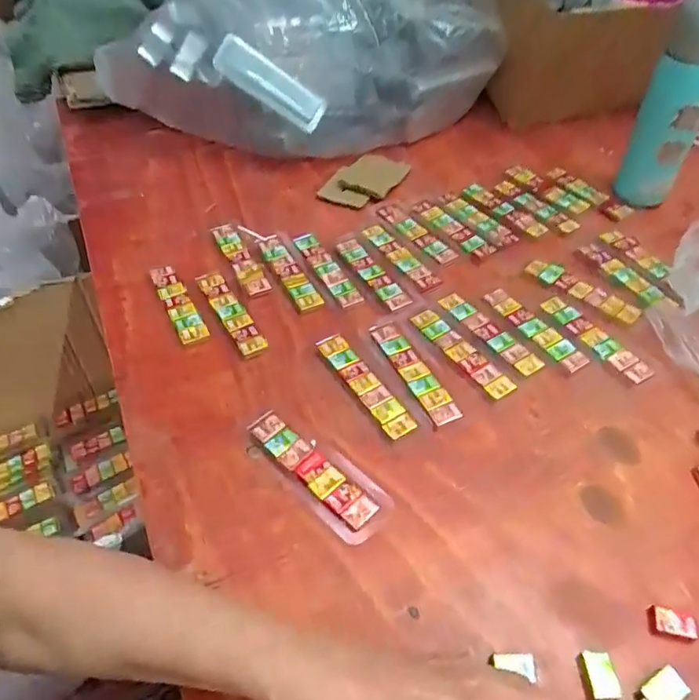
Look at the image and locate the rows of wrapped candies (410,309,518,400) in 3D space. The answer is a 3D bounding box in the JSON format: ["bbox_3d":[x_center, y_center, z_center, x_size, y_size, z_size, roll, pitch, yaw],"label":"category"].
[{"bbox_3d":[0.101,0.001,0.512,0.028,0.004,0.116,-26,52,-22],"label":"rows of wrapped candies"}]

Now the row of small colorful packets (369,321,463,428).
[{"bbox_3d":[0.057,0.018,0.501,0.026,0.006,0.120,-20,50,-17],"label":"row of small colorful packets"}]

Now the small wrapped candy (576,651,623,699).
[{"bbox_3d":[0.149,0.195,0.337,0.019,0.009,0.025,-3,47,-3],"label":"small wrapped candy"}]

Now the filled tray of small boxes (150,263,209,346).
[{"bbox_3d":[-0.167,-0.045,0.552,0.026,0.016,0.107,-23,51,-19],"label":"filled tray of small boxes"}]

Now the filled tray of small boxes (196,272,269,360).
[{"bbox_3d":[-0.115,-0.037,0.545,0.024,0.013,0.120,-24,52,-20],"label":"filled tray of small boxes"}]

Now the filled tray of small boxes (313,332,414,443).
[{"bbox_3d":[0.013,0.029,0.489,0.025,0.007,0.121,-25,52,-21],"label":"filled tray of small boxes"}]

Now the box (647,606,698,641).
[{"bbox_3d":[0.205,0.173,0.359,0.028,0.006,0.017,9,48,9],"label":"box"}]

